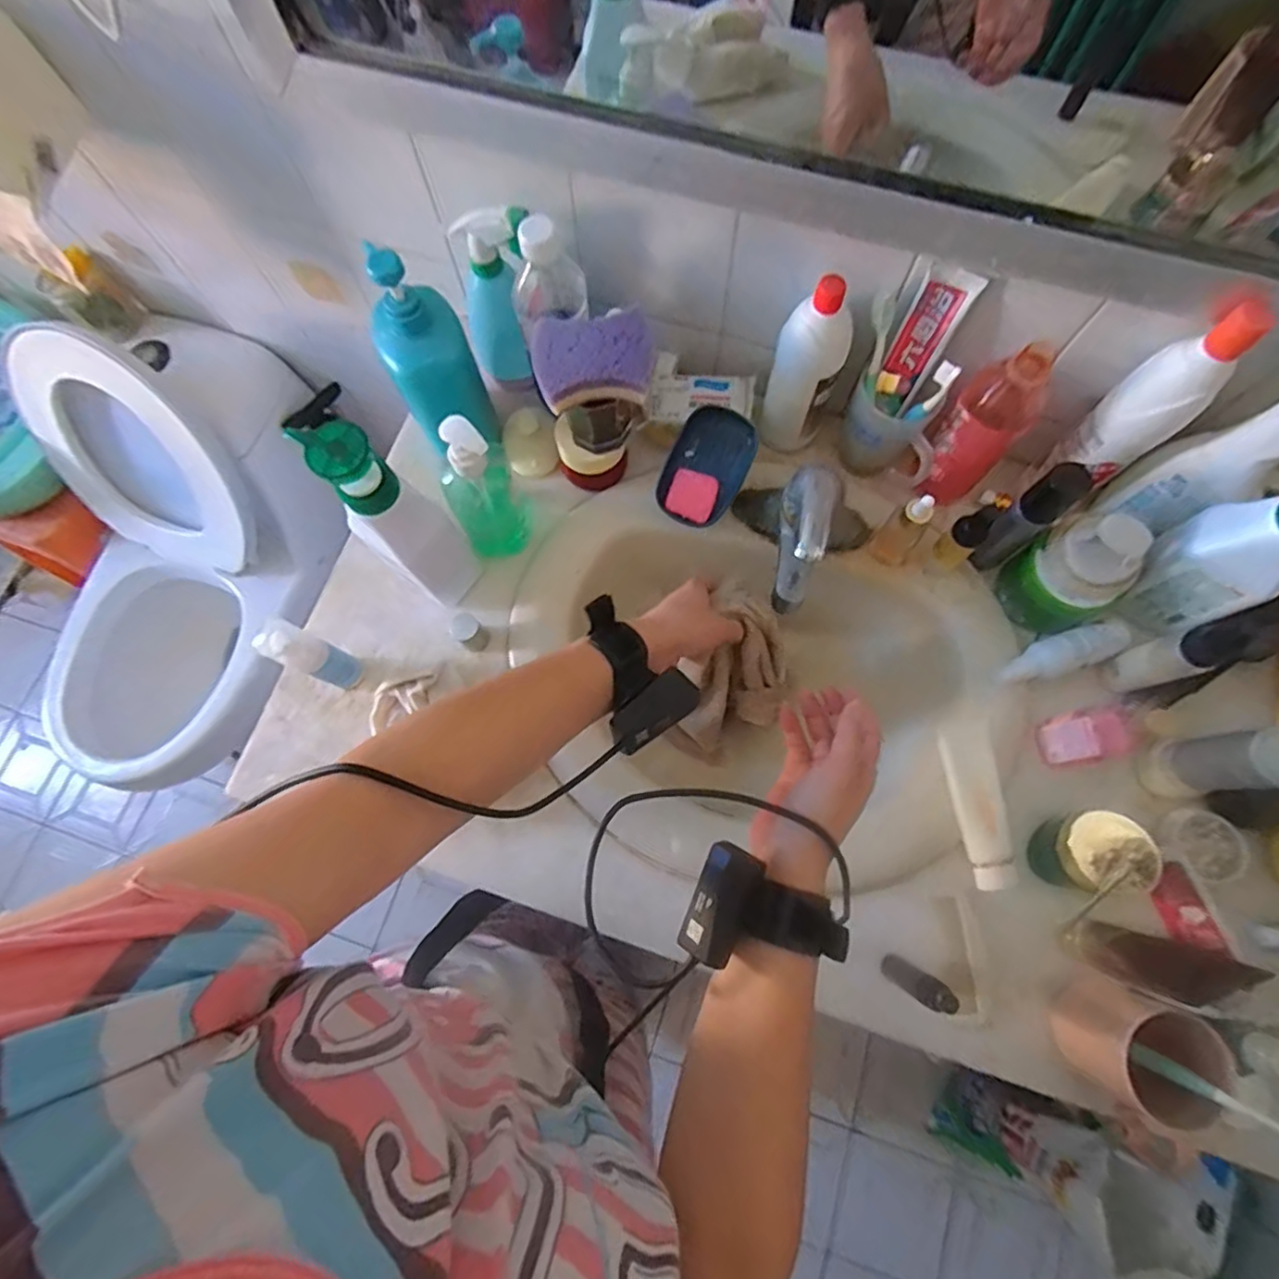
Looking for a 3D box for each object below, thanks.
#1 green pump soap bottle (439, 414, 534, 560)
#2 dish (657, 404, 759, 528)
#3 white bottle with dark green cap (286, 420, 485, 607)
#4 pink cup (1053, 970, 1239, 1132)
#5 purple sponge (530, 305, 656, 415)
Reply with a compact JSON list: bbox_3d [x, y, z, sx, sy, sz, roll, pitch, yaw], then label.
[{"bbox_3d":[-0.145,-0.139,0.609,0.075,0.167,0.057,-27,76,-7],"label":"green pump soap bottle"},{"bbox_3d":[0.068,-0.169,0.640,0.075,0.029,0.112,29,98,10],"label":"dish"},{"bbox_3d":[-0.208,-0.098,0.570,0.085,0.235,0.061,37,78,9],"label":"white bottle with dark green cap"},{"bbox_3d":[0.379,0.314,0.497,0.079,0.094,0.074,0,75,0],"label":"pink cup"},{"bbox_3d":[-0.039,-0.238,0.549,0.101,0.025,0.079,-2,75,-1],"label":"purple sponge"}]

